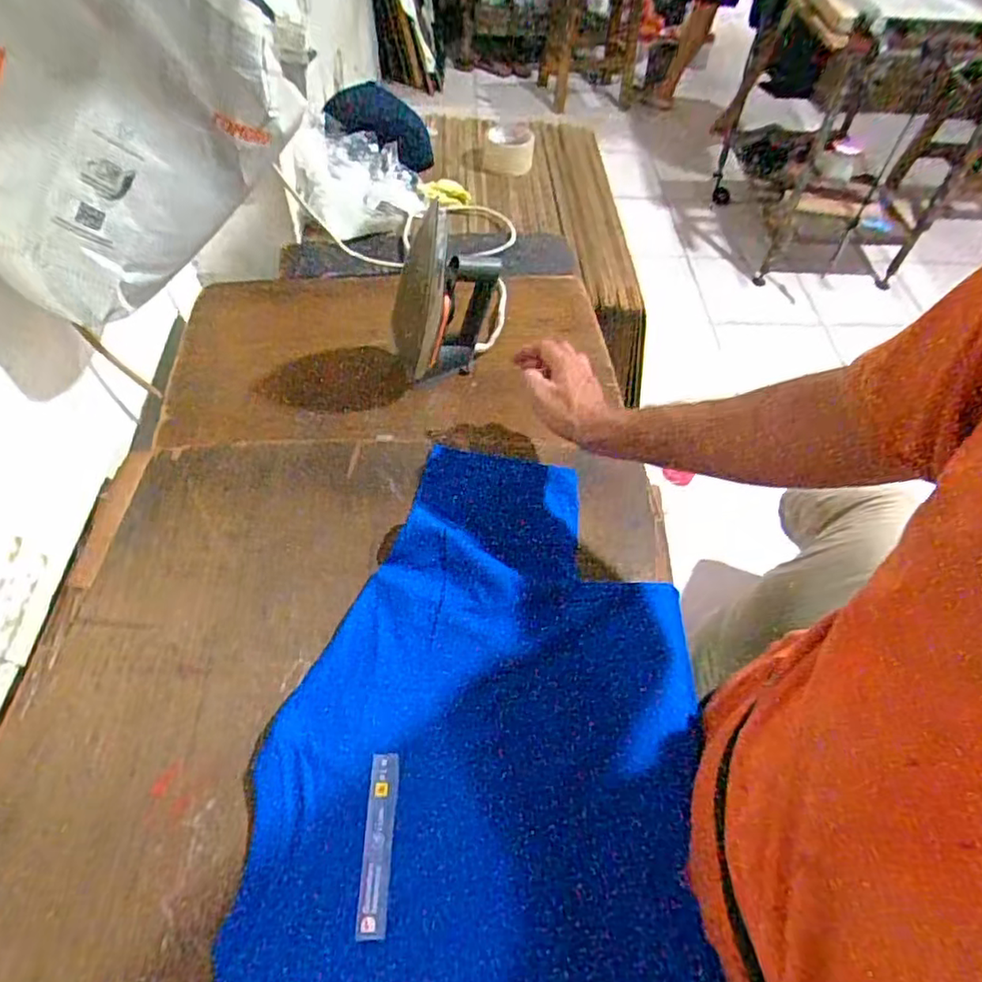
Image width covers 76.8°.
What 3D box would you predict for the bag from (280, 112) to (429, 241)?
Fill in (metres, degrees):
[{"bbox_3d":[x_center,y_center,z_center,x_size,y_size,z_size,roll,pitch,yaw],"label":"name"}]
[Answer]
[{"bbox_3d":[-0.201,-0.483,0.963,0.175,0.112,0.177,15,56,8],"label":"bag"}]

